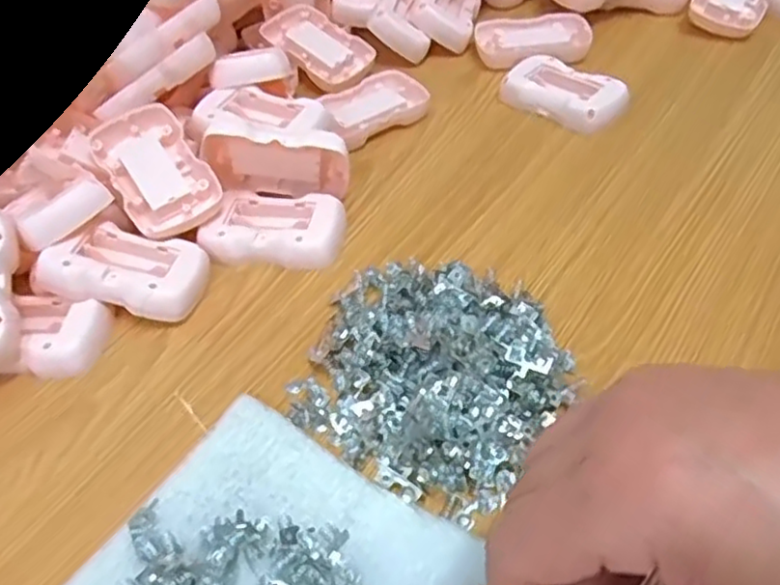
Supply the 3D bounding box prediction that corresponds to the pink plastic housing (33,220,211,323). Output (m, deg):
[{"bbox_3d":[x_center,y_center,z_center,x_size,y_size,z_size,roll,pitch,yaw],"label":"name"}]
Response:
[{"bbox_3d":[-0.147,-0.014,0.388,0.083,0.021,0.050,16,44,-1],"label":"pink plastic housing"}]

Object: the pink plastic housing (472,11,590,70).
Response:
[{"bbox_3d":[0.113,-0.201,0.548,0.085,0.018,0.047,-3,45,2],"label":"pink plastic housing"}]

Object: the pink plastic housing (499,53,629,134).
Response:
[{"bbox_3d":[0.125,-0.142,0.494,0.083,0.021,0.048,32,56,31],"label":"pink plastic housing"}]

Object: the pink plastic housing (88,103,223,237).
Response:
[{"bbox_3d":[-0.142,-0.075,0.418,0.053,0.012,0.086,-30,71,-17],"label":"pink plastic housing"}]

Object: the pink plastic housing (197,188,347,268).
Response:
[{"bbox_3d":[-0.069,-0.038,0.417,0.079,0.019,0.048,5,46,11],"label":"pink plastic housing"}]

